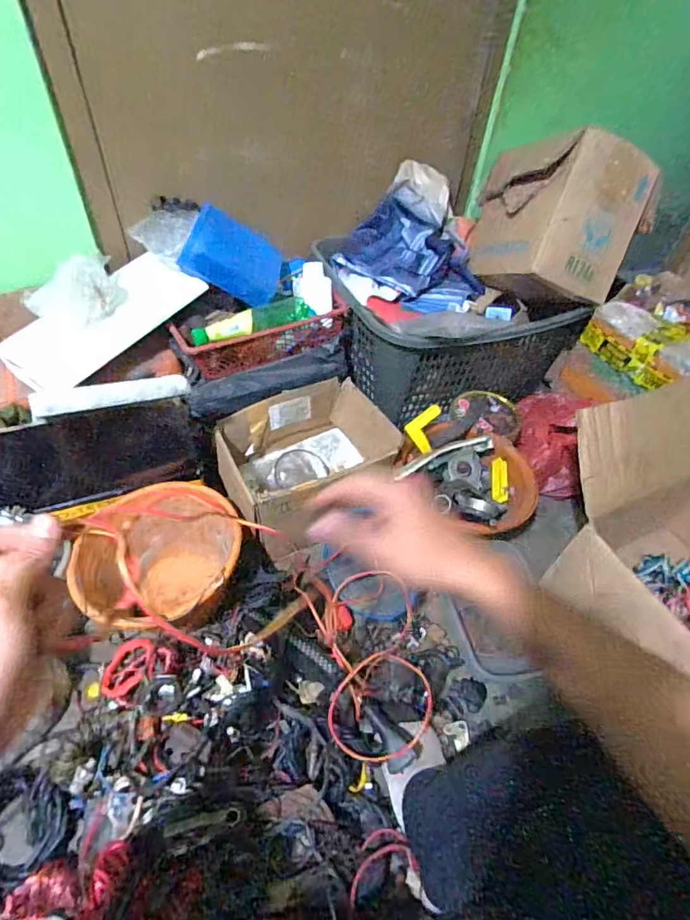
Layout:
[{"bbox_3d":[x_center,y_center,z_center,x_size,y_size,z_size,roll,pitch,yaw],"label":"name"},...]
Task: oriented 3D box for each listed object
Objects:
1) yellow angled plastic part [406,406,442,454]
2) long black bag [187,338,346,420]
[{"bbox_3d":[0.146,-0.064,0.927,0.056,0.016,0.093,15,95,1],"label":"yellow angled plastic part"},{"bbox_3d":[-0.145,-0.153,0.949,0.319,0.070,0.059,-16,52,-17],"label":"long black bag"}]

